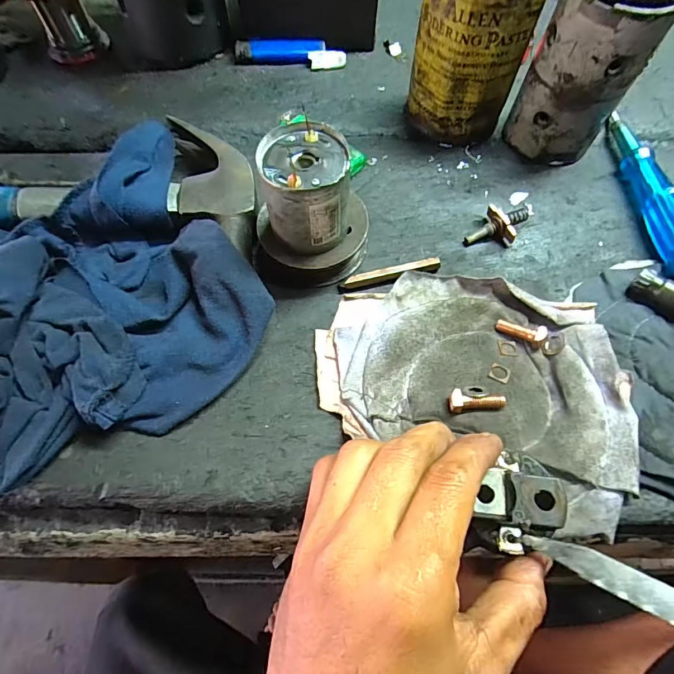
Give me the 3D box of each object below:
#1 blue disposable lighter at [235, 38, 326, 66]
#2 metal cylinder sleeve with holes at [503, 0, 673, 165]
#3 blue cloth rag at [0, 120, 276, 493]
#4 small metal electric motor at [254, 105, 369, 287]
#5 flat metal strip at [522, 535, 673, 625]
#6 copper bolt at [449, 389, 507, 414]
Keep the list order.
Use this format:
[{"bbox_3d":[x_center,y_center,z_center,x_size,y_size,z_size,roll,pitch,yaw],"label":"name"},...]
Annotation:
[{"bbox_3d":[-0.051,-0.255,0.379,0.078,0.014,0.020,2,61,0],"label":"blue disposable lighter"},{"bbox_3d":[0.170,-0.184,0.295,0.067,0.109,0.068,27,63,13],"label":"metal cylinder sleeve with holes"},{"bbox_3d":[-0.167,-0.019,0.245,0.226,0.039,0.190,-28,65,-16],"label":"blue cloth rag"},{"bbox_3d":[-0.016,-0.080,0.256,0.071,0.067,0.061,5,61,1],"label":"small metal electric motor"},{"bbox_3d":[0.111,0.095,0.168,0.066,0.004,0.012,16,58,37],"label":"flat metal strip"},{"bbox_3d":[0.074,0.034,0.224,0.028,0.008,0.010,0,61,-1],"label":"copper bolt"}]

